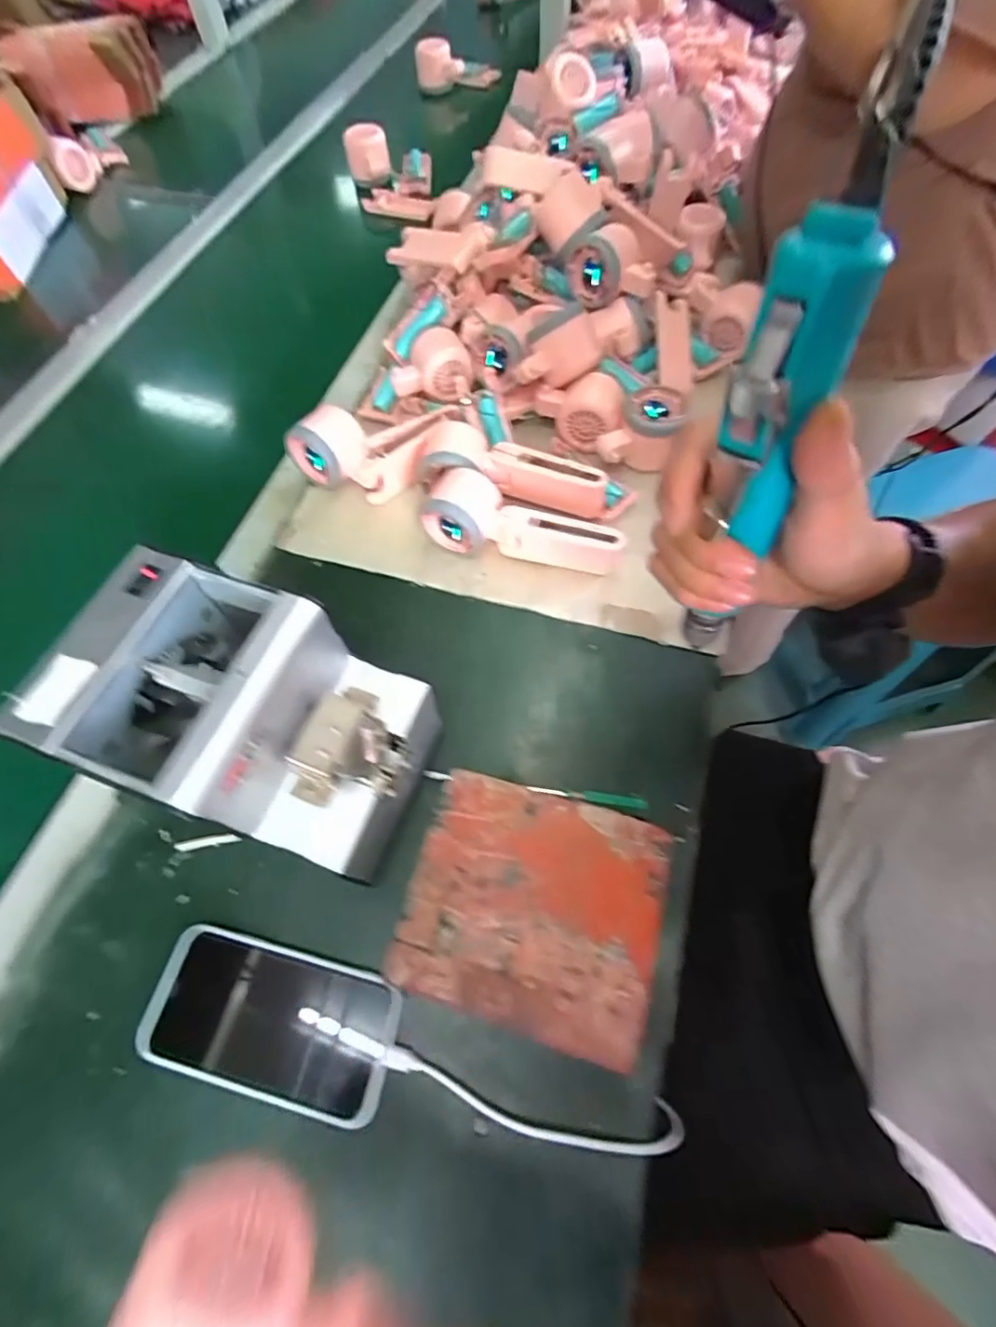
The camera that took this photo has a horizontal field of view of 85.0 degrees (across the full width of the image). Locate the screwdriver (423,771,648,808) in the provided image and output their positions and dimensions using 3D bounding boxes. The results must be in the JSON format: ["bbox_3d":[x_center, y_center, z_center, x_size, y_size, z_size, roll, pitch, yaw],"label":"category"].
[{"bbox_3d":[0.025,0.089,0.382,0.156,0.010,0.009,6,63,6],"label":"screwdriver"}]

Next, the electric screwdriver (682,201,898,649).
[{"bbox_3d":[0.102,-0.074,0.220,0.033,0.168,0.028,-1,48,2],"label":"electric screwdriver"}]

